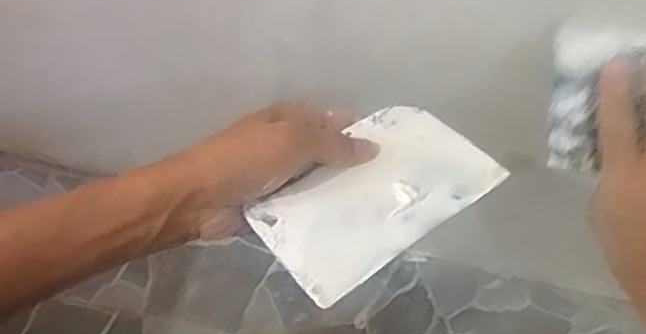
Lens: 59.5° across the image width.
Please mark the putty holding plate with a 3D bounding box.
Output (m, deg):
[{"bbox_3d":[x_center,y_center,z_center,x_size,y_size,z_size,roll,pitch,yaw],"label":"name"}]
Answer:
[{"bbox_3d":[0.031,0.013,0.345,0.146,0.004,0.090,-31,54,-23],"label":"putty holding plate"}]

